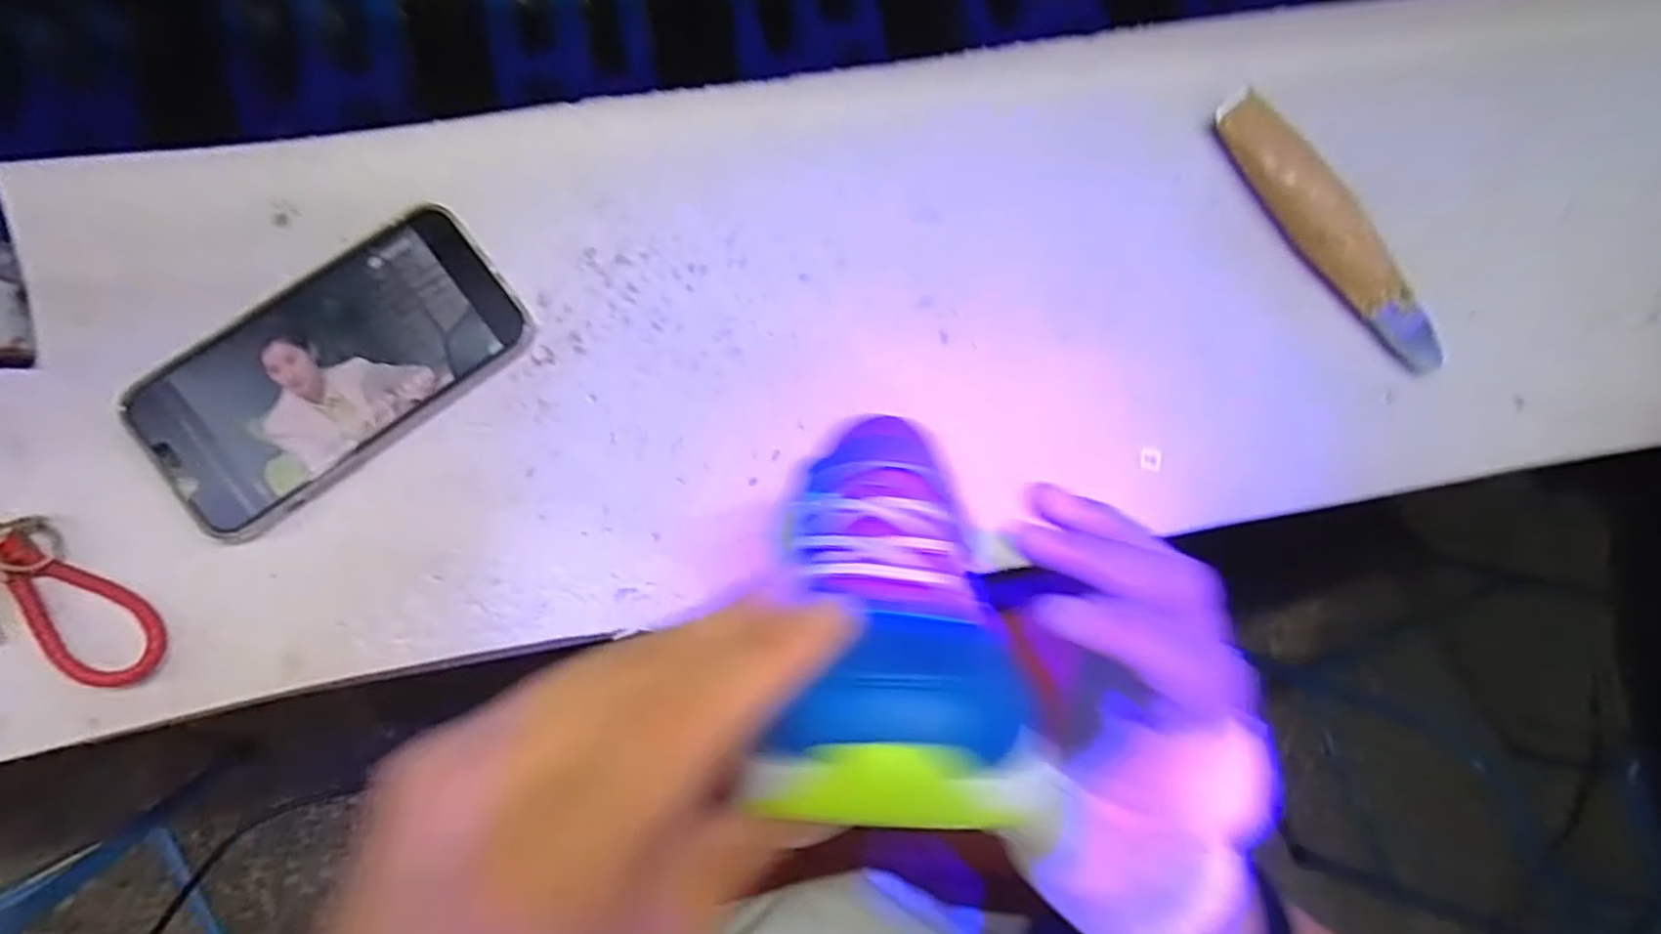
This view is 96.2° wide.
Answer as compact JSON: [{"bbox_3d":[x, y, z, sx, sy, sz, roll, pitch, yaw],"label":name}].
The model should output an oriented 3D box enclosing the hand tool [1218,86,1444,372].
[{"bbox_3d":[0.251,-0.118,0.377,0.024,0.027,0.164,-37,88,-8],"label":"hand tool"}]

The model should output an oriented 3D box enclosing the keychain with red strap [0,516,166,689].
[{"bbox_3d":[-0.325,0.054,0.307,0.096,0.021,0.052,21,82,-3],"label":"keychain with red strap"}]

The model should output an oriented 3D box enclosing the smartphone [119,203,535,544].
[{"bbox_3d":[-0.221,-0.044,0.333,0.161,0.011,0.082,-37,88,-8],"label":"smartphone"}]

